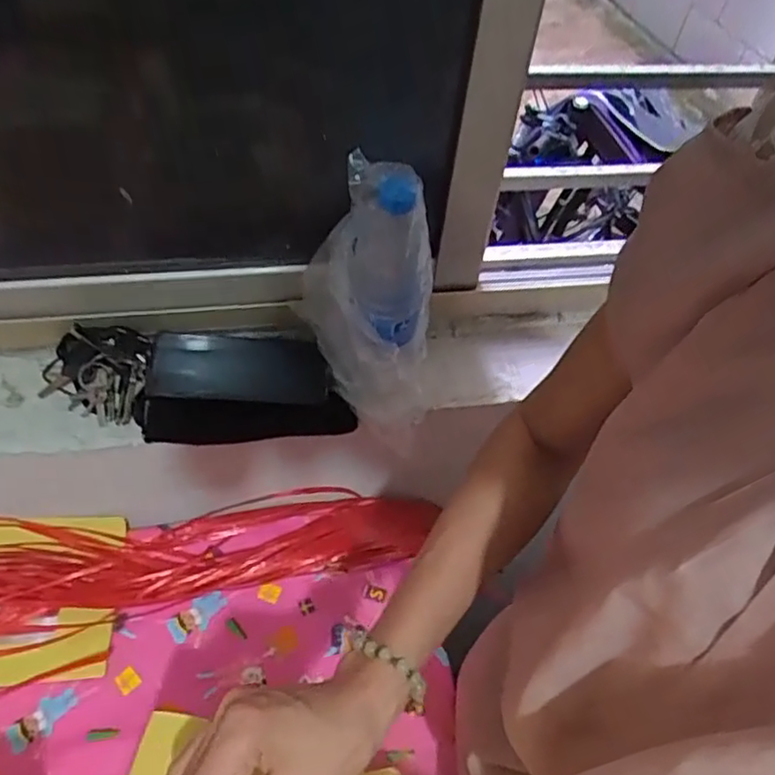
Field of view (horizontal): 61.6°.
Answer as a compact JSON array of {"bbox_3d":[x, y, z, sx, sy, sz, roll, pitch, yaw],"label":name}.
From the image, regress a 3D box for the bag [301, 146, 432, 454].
[{"bbox_3d":[-0.018,-0.071,0.598,0.134,0.248,0.095,10,48,2],"label":"bag"}]

